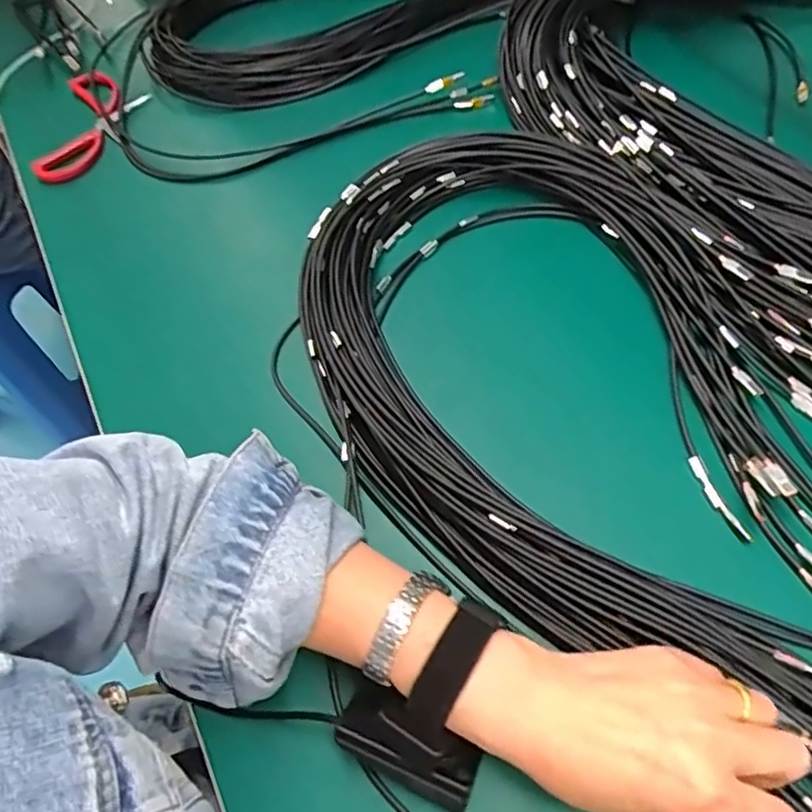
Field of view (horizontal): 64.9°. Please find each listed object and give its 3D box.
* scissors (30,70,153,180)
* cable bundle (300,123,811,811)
[{"bbox_3d":[-0.311,-0.288,0.635,0.085,0.023,0.144,-2,59,4],"label":"scissors"},{"bbox_3d":[0.142,-0.004,0.416,0.324,0.039,0.535,-39,63,-18],"label":"cable bundle"}]

